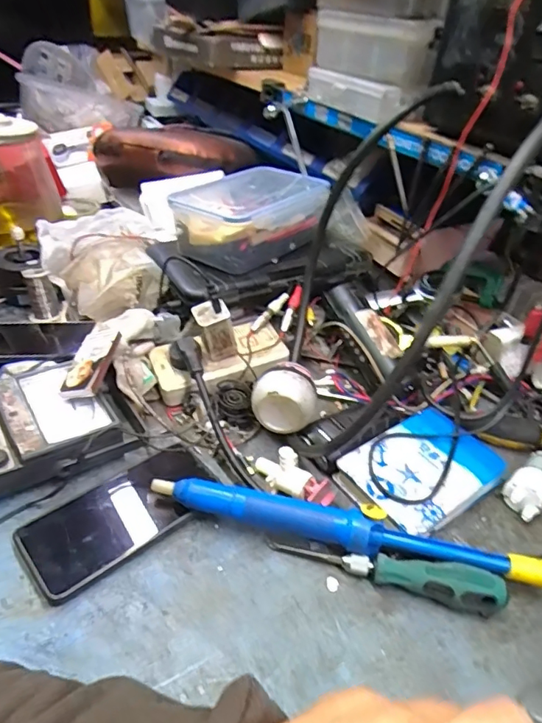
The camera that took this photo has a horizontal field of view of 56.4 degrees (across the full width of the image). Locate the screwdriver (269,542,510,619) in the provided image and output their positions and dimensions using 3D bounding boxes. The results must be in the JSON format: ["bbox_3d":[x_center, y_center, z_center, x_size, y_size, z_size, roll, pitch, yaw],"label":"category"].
[{"bbox_3d":[0.091,0.167,0.400,0.177,0.032,0.030,10,37,5],"label":"screwdriver"}]

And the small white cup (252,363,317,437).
[{"bbox_3d":[0.013,0.034,0.504,0.061,0.051,0.050,3,37,-4],"label":"small white cup"}]

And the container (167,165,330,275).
[{"bbox_3d":[-0.030,-0.194,0.679,0.139,0.081,0.200,30,43,29],"label":"container"}]

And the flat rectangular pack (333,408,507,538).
[{"bbox_3d":[0.141,0.104,0.482,0.148,0.022,0.099,-21,46,-30],"label":"flat rectangular pack"}]

